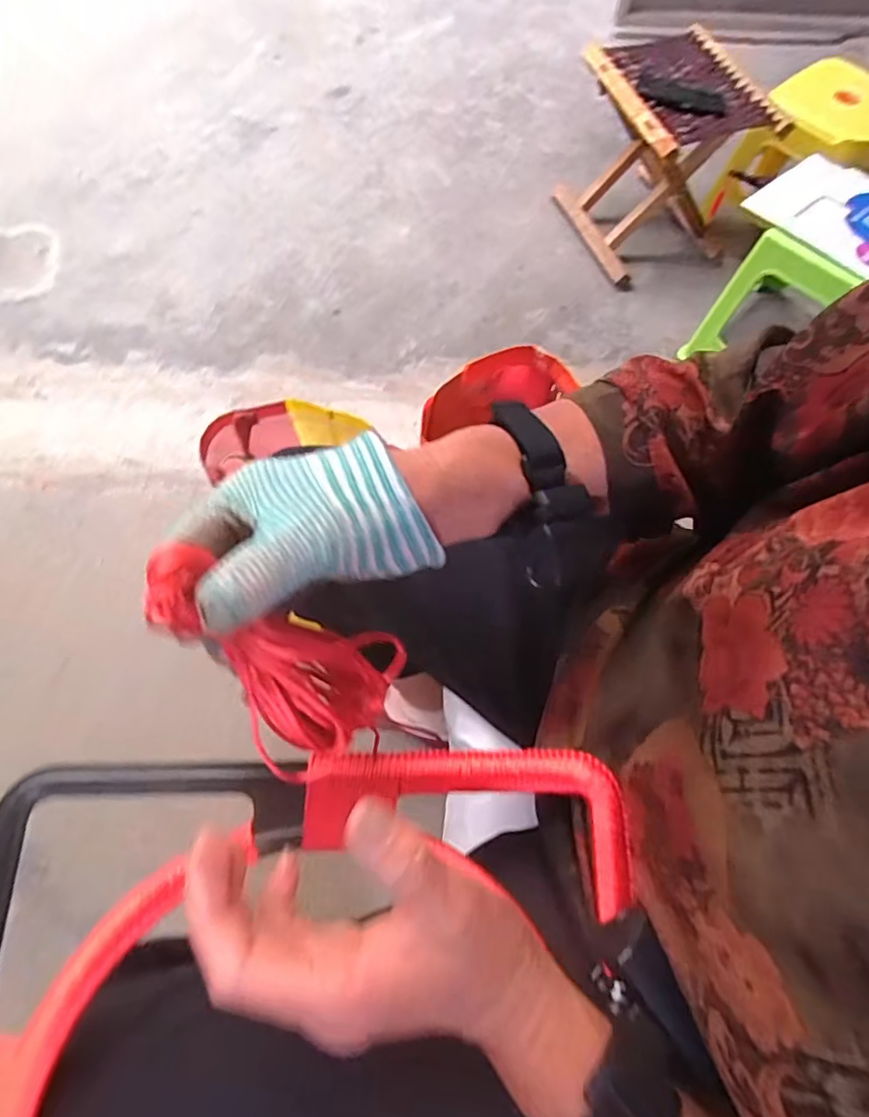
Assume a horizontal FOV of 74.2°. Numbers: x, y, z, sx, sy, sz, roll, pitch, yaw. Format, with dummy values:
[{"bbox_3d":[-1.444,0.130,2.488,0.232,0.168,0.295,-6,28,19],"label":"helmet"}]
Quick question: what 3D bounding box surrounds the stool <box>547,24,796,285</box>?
[{"bbox_3d":[0.454,-0.803,1.191,0.277,0.340,0.315,-12,67,-7],"label":"stool"}]

